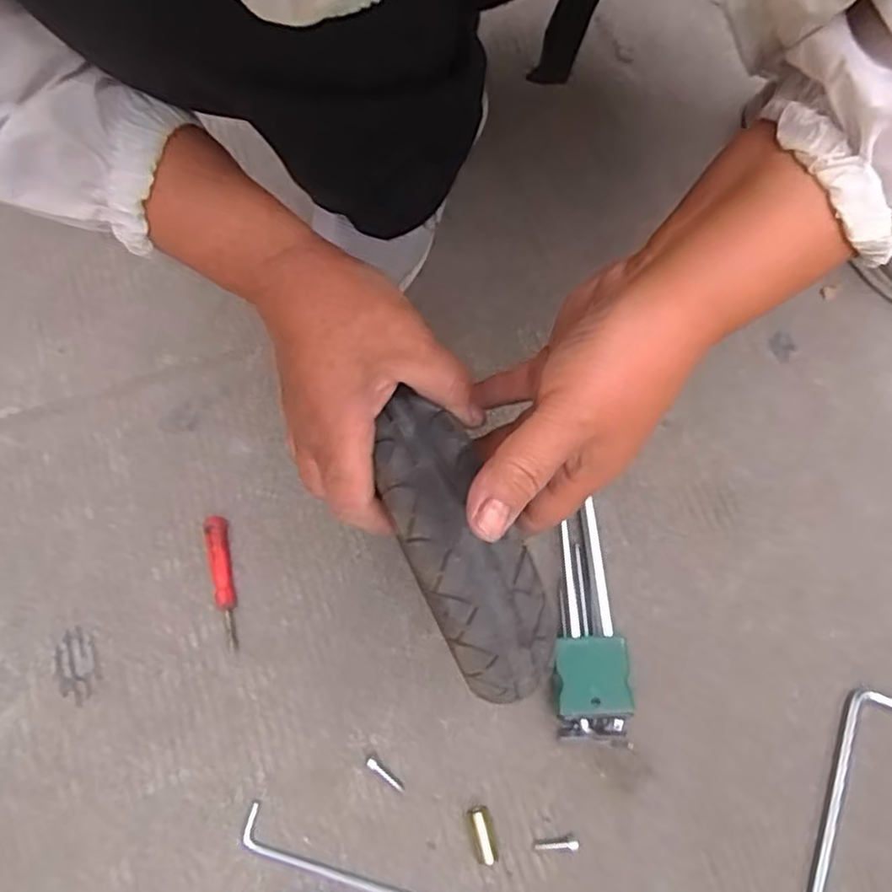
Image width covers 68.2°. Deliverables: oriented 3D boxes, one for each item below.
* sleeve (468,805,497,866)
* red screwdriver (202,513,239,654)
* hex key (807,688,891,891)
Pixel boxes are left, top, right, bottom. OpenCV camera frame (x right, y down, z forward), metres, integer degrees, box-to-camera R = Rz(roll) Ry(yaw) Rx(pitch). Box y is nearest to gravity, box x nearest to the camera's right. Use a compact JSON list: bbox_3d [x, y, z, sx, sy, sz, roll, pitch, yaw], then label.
[{"bbox_3d":[0.023,0.246,0.416,0.013,0.015,0.032,-11,74,-5],"label":"sleeve"},{"bbox_3d":[-0.156,0.095,0.458,0.017,0.014,0.092,-13,74,-5],"label":"red screwdriver"},{"bbox_3d":[0.253,0.247,0.420,0.029,0.014,0.185,25,74,6],"label":"hex key"}]

